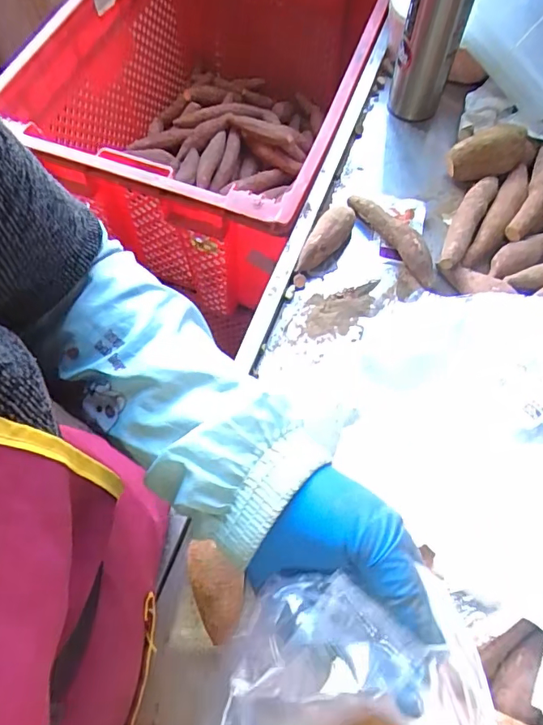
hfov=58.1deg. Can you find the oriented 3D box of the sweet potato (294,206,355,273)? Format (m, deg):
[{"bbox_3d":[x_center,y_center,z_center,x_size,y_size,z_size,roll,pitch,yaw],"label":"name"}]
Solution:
[{"bbox_3d":[0.064,-0.149,0.591,0.039,0.028,0.107,37,80,15],"label":"sweet potato"}]

